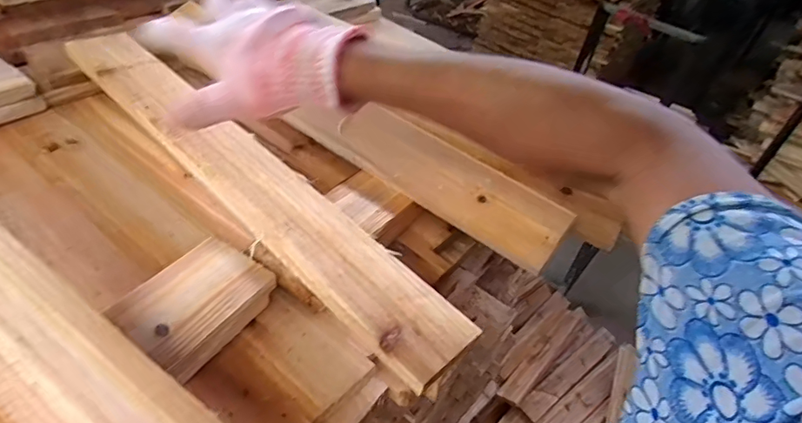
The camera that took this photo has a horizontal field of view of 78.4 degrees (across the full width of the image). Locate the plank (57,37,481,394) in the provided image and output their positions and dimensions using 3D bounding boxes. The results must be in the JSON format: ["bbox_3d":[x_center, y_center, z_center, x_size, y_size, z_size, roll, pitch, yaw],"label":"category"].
[{"bbox_3d":[-0.141,-0.040,0.421,0.487,0.013,0.066,39,49,24],"label":"plank"}]

